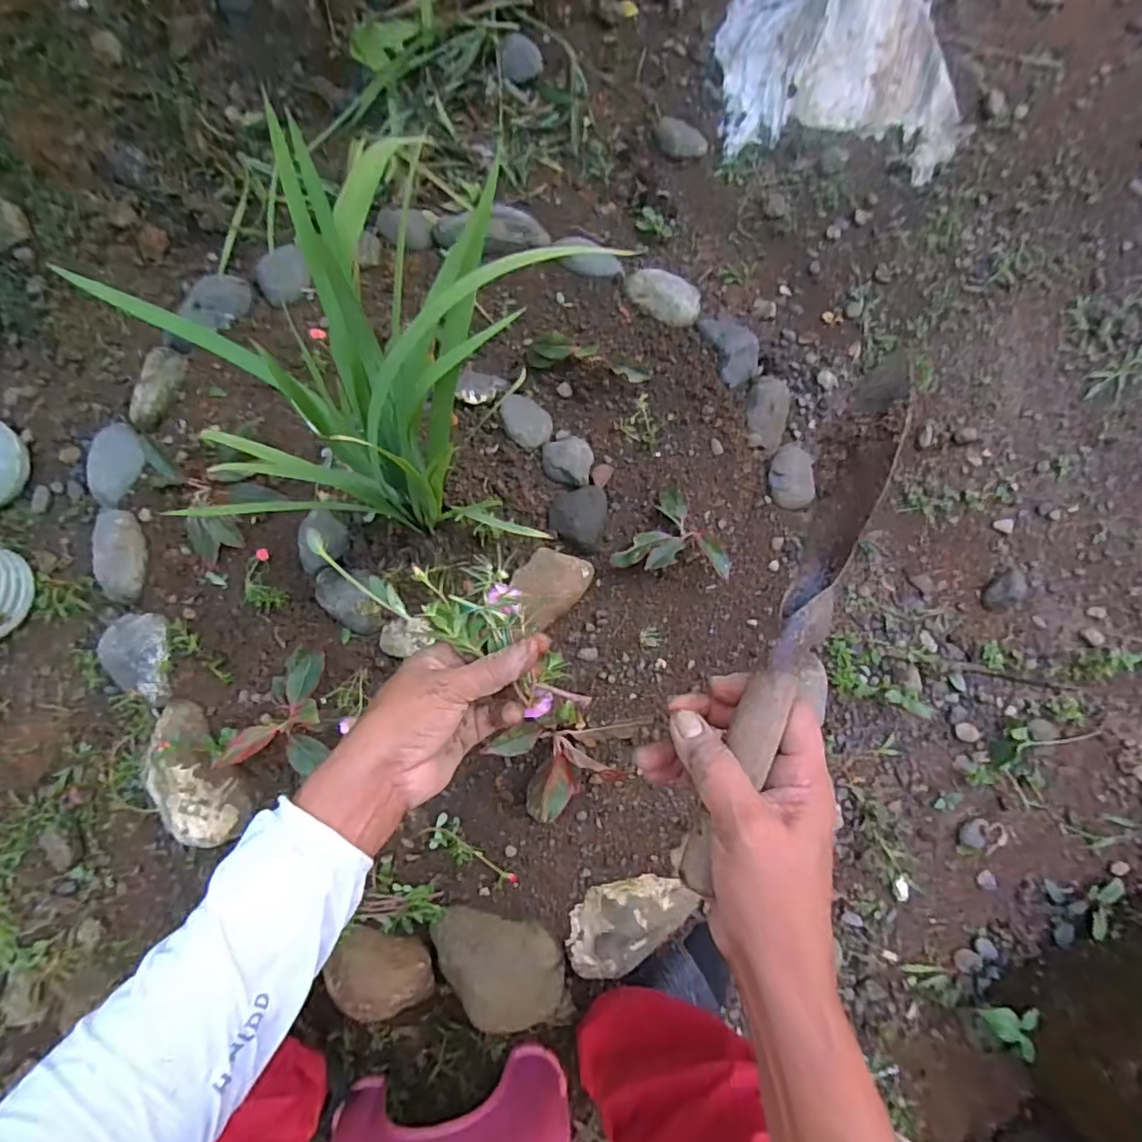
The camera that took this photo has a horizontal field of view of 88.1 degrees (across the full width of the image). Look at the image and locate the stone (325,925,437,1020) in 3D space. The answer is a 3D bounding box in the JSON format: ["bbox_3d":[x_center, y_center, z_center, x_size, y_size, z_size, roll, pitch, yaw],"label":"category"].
[{"bbox_3d":[-0.244,0.518,0.748,0.131,0.063,0.085,12,79,3],"label":"stone"}]

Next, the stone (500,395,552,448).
[{"bbox_3d":[-0.068,-0.219,0.861,0.085,0.037,0.065,34,81,7],"label":"stone"}]

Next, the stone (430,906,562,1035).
[{"bbox_3d":[-0.095,0.517,0.752,0.166,0.073,0.138,2,78,1],"label":"stone"}]

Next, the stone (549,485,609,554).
[{"bbox_3d":[0.011,-0.078,0.832,0.078,0.063,0.092,19,79,5],"label":"stone"}]

